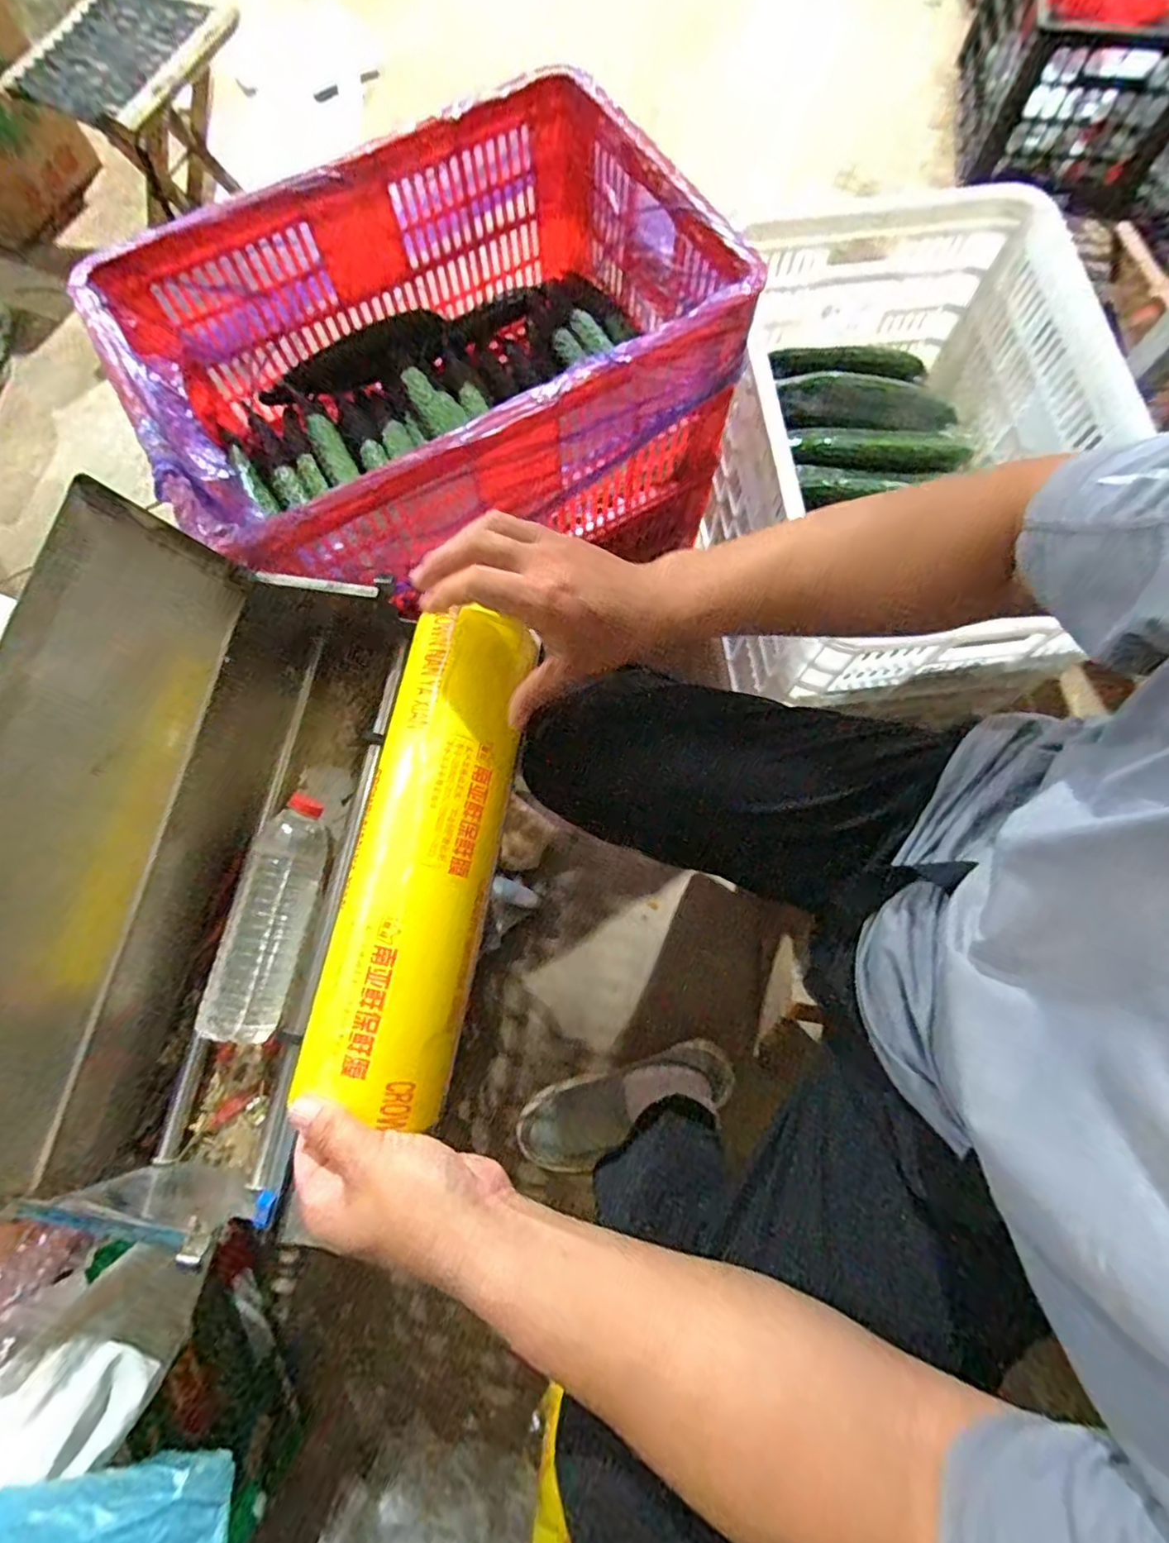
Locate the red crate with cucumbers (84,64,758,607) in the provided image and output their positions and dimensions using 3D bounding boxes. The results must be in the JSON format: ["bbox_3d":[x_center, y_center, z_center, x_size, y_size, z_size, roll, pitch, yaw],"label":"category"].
[{"bbox_3d":[-0.162,-0.457,0.712,0.591,0.277,0.407,-31,76,-7],"label":"red crate with cucumbers"}]

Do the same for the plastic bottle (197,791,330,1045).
[{"bbox_3d":[-0.277,0.126,0.537,0.061,0.052,0.206,9,75,4],"label":"plastic bottle"}]

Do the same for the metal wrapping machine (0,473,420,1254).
[{"bbox_3d":[-0.323,0.074,0.487,0.208,0.227,0.512,5,74,3],"label":"metal wrapping machine"}]

